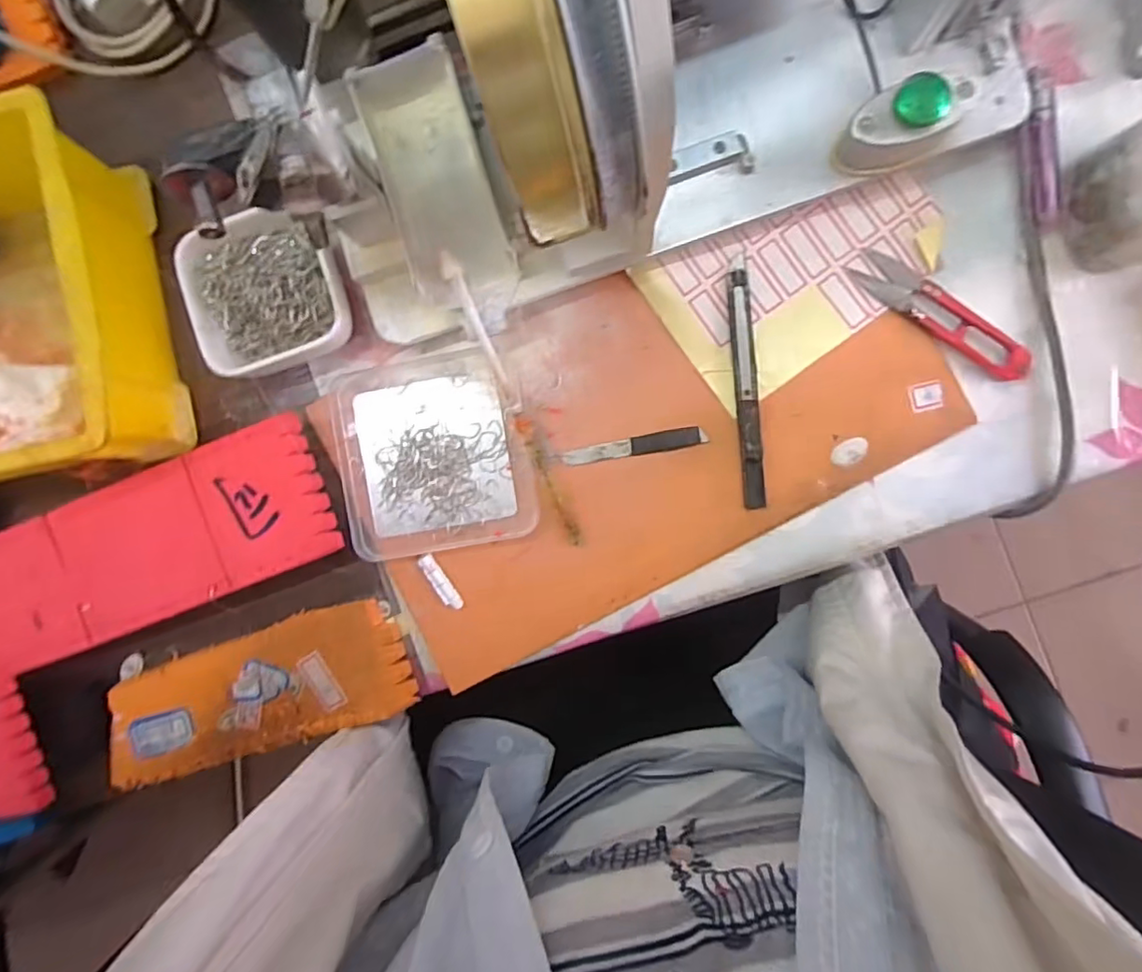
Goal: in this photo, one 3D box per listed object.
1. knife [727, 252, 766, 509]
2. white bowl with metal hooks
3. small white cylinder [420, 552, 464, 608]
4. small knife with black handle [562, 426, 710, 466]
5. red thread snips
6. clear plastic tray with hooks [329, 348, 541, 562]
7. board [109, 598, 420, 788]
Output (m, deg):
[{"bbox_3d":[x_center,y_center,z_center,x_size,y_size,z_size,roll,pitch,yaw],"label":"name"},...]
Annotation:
[{"bbox_3d":[0.094,-0.055,0.319,0.012,0.009,0.134,-5,93,4],"label":"knife"},{"bbox_3d":[-0.168,-0.108,0.330,0.081,0.026,0.083,-18,92,4],"label":"white bowl with metal hooks"},{"bbox_3d":[-0.074,0.055,0.338,0.009,0.005,0.035,-36,90,5],"label":"small white cylinder"},{"bbox_3d":[0.035,-0.022,0.330,0.078,0.006,0.010,-9,92,4],"label":"small knife with black handle"},{"bbox_3d":[0.193,-0.089,0.312,0.102,0.006,0.021,35,95,1],"label":"red thread snips"},{"bbox_3d":[-0.078,-0.018,0.334,0.107,0.019,0.108,-11,92,4],"label":"clear plastic tray with hooks"},{"bbox_3d":[-0.184,0.122,0.347,0.180,0.011,0.068,-19,92,4],"label":"board"}]

